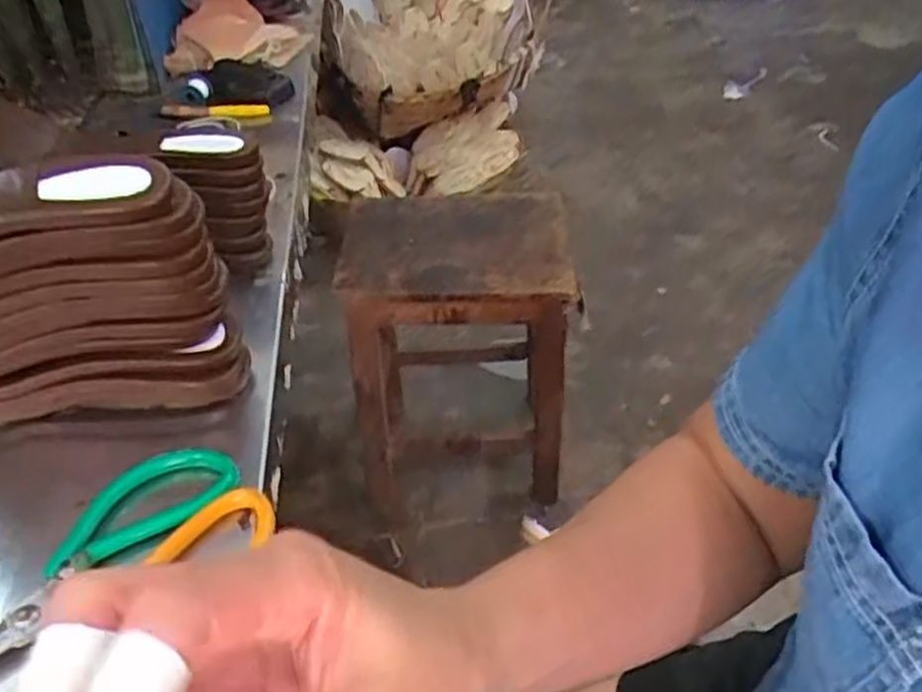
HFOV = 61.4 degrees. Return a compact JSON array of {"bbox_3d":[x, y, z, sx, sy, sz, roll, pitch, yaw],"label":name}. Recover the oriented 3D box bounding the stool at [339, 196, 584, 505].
[{"bbox_3d":[-0.009,0.007,1.237,0.309,0.474,0.275,-5,40,-3],"label":"stool"}]

